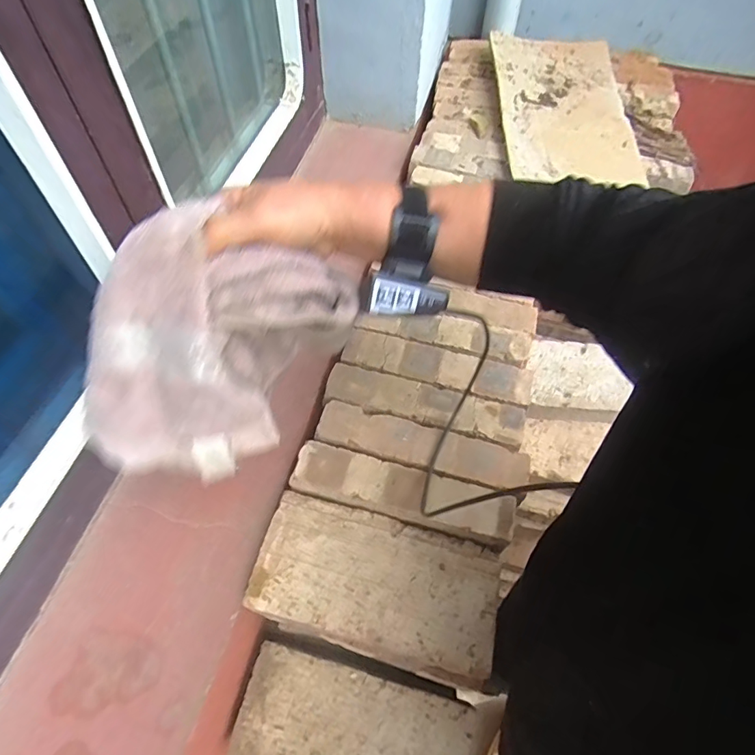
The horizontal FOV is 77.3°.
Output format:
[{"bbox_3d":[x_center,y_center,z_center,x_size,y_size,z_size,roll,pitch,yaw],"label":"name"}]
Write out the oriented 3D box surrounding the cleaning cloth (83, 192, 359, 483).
[{"bbox_3d":[-0.122,-0.025,0.361,0.224,0.176,0.095,-34,63,-21],"label":"cleaning cloth"}]

